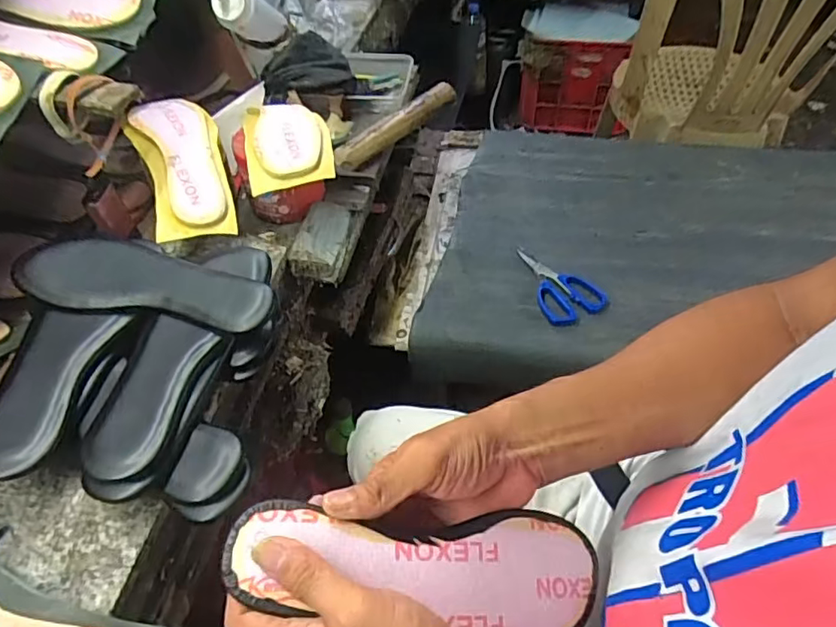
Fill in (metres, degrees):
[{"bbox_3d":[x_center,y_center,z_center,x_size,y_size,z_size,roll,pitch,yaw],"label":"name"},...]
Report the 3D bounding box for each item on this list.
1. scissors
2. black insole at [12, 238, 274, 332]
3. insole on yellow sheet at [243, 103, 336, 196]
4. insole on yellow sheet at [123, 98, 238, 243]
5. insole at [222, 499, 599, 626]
[{"bbox_3d":[0.199,-0.049,0.821,0.095,0.017,0.152,-21,52,-14],"label":"scissors"},{"bbox_3d":[-0.258,-0.034,0.534,0.241,0.036,0.082,5,50,7],"label":"black insole"},{"bbox_3d":[-0.153,-0.205,0.659,0.096,0.023,0.158,-12,50,-7],"label":"insole on yellow sheet"},{"bbox_3d":[-0.269,-0.175,0.636,0.092,0.027,0.210,-20,68,-13],"label":"insole on yellow sheet"},{"bbox_3d":[0.007,0.158,0.344,0.236,0.019,0.082,13,49,-13],"label":"insole"}]

